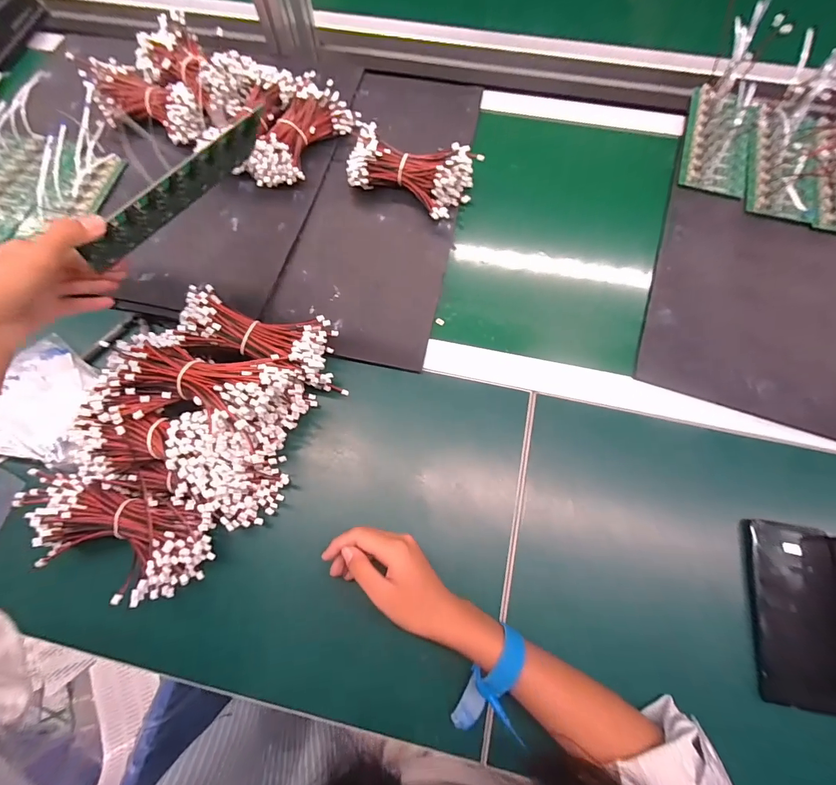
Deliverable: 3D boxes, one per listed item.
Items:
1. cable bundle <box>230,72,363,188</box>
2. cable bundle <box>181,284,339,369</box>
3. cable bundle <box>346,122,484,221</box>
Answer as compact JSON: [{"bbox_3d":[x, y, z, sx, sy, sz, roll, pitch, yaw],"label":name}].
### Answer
[{"bbox_3d":[-0.166,-0.357,0.549,0.080,0.058,0.172,29,73,11],"label":"cable bundle"},{"bbox_3d":[-0.176,-0.067,0.439,0.157,0.067,0.066,14,70,6],"label":"cable bundle"},{"bbox_3d":[-0.010,-0.295,0.526,0.167,0.052,0.086,19,71,8],"label":"cable bundle"}]

